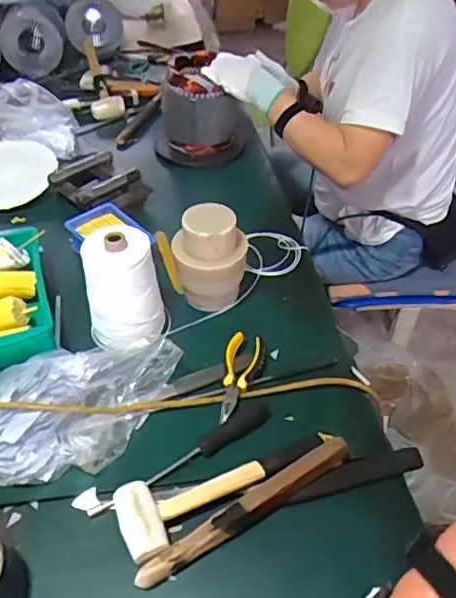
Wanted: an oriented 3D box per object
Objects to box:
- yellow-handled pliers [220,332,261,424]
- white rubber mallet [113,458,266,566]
[{"bbox_3d":[0.009,0.105,0.771,0.044,0.018,0.142,11,46,12],"label":"yellow-handled pliers"},{"bbox_3d":[-0.039,0.233,0.641,0.174,0.032,0.080,-14,46,-13],"label":"white rubber mallet"}]

